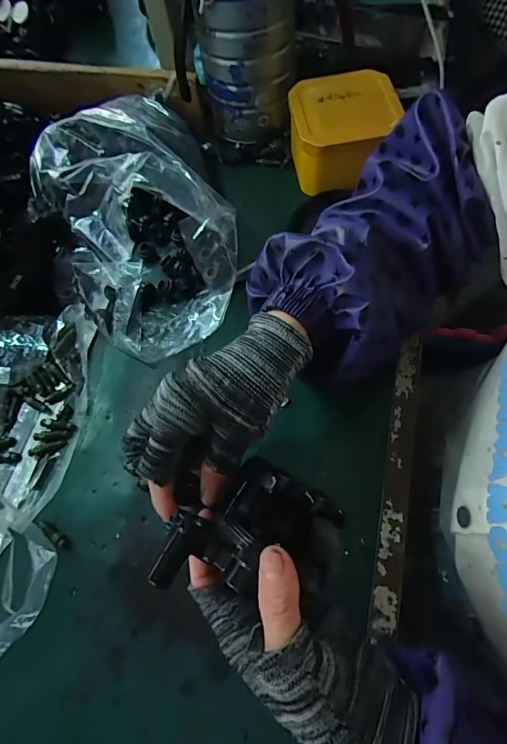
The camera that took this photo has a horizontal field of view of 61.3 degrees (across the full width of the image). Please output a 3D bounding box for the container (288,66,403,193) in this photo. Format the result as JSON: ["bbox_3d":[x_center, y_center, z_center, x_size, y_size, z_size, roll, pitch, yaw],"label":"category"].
[{"bbox_3d":[0.086,-0.237,0.432,0.097,0.068,0.097,-3,66,0],"label":"container"}]

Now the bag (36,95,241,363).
[{"bbox_3d":[-0.110,-0.152,0.402,0.169,0.072,0.271,-27,68,-10],"label":"bag"}]

